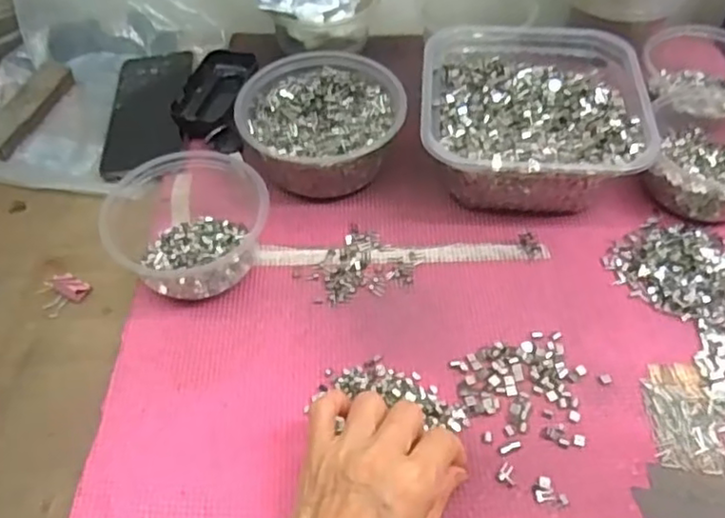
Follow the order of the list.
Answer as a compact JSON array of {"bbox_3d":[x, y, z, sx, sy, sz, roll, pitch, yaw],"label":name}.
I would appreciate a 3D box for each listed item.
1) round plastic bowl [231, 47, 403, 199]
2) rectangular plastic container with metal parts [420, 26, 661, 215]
[{"bbox_3d":[-0.033,-0.112,0.557,0.134,0.062,0.128,-3,53,0],"label":"round plastic bowl"},{"bbox_3d":[0.135,-0.115,0.547,0.169,0.074,0.173,3,53,4],"label":"rectangular plastic container with metal parts"}]

